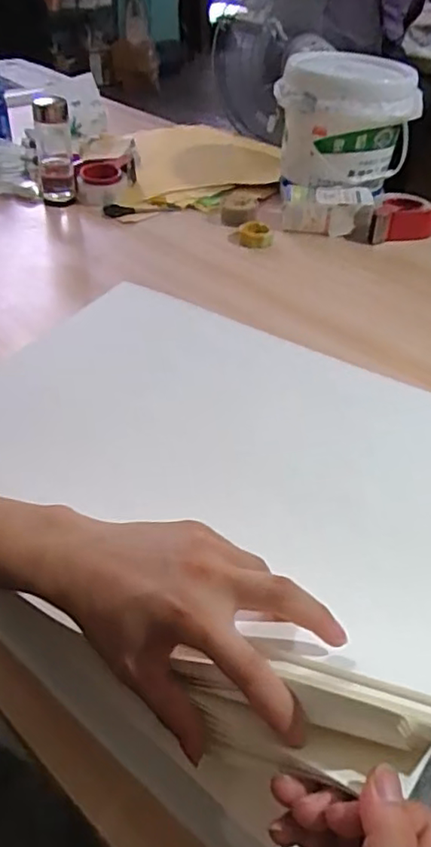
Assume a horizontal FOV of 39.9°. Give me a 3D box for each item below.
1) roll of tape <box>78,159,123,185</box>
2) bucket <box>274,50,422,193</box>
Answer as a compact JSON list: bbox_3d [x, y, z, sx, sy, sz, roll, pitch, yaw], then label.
[{"bbox_3d":[-0.244,-0.531,1.242,0.088,0.026,0.075,-3,72,-15],"label":"roll of tape"},{"bbox_3d":[0.264,-0.631,1.231,0.278,0.208,0.254,9,43,5],"label":"bucket"}]

